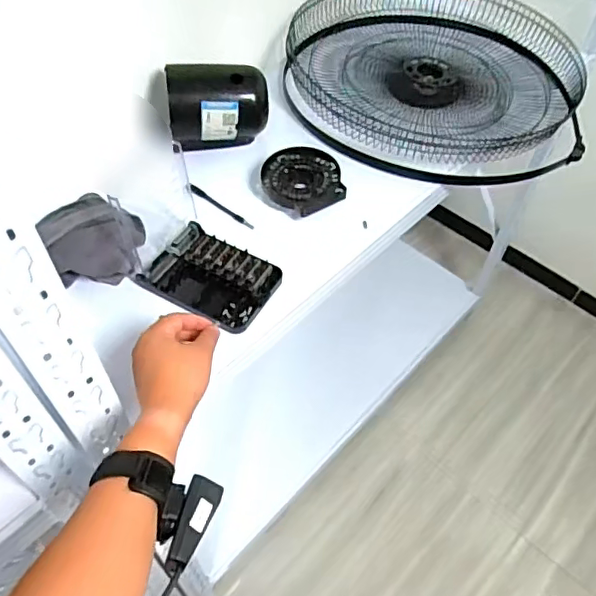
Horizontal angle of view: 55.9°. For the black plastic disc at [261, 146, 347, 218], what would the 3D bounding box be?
[{"bbox_3d":[0.004,-0.176,0.832,0.109,0.022,0.127,-19,56,-15],"label":"black plastic disc"}]

